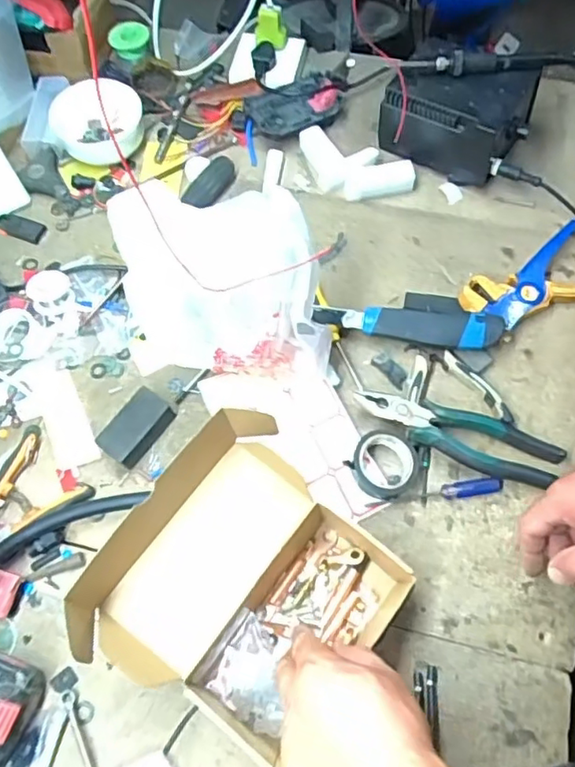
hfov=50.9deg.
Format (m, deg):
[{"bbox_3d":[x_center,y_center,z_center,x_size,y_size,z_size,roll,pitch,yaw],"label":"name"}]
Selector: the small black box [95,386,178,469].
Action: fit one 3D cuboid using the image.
[{"bbox_3d":[-0.149,0.042,0.599,0.043,0.027,0.076,35,73,16],"label":"small black box"}]

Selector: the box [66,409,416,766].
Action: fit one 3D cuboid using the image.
[{"bbox_3d":[-0.031,0.163,0.484,0.194,0.123,0.203,38,74,17],"label":"box"}]

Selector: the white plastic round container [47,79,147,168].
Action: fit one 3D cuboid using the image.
[{"bbox_3d":[-0.231,-0.320,0.739,0.106,0.050,0.101,-1,67,2],"label":"white plastic round container"}]

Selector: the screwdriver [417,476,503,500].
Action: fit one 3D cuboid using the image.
[{"bbox_3d":[0.162,0.099,0.565,0.077,0.016,0.015,-7,67,0],"label":"screwdriver"}]

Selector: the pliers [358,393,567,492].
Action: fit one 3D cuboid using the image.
[{"bbox_3d":[0.160,0.050,0.575,0.194,0.029,0.054,14,68,9],"label":"pliers"}]

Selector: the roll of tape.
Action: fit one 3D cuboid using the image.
[{"bbox_3d":[0.090,0.076,0.570,0.059,0.022,0.063,-1,67,2],"label":"roll of tape"}]

